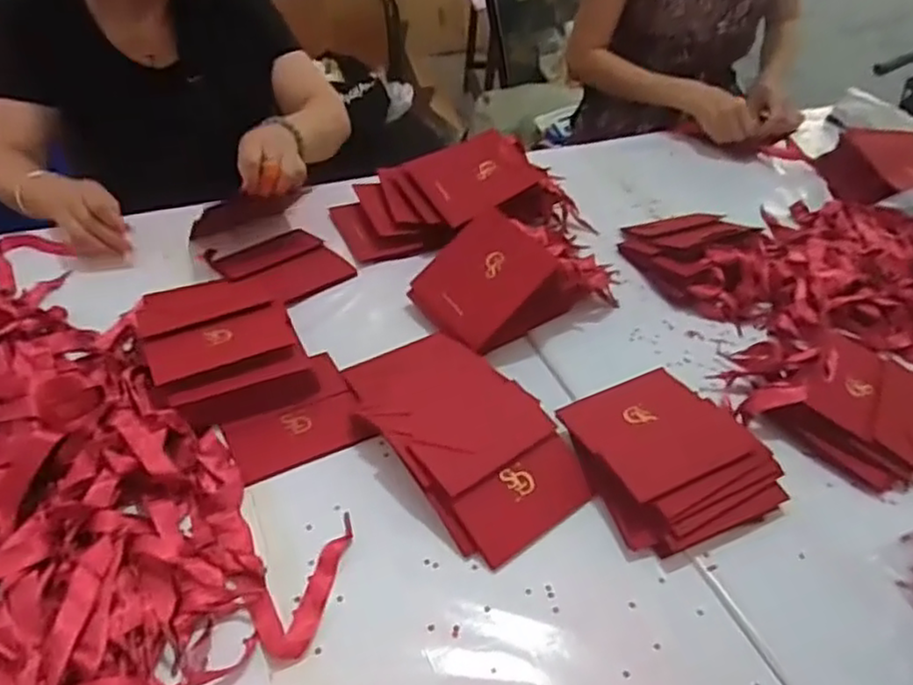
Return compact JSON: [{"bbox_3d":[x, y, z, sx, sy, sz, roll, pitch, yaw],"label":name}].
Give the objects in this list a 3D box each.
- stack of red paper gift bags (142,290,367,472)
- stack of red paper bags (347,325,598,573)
[{"bbox_3d":[-0.261,-0.007,0.775,0.147,0.056,0.207,-17,46,-22],"label":"stack of red paper gift bags"},{"bbox_3d":[-0.001,0.084,0.707,0.157,0.056,0.270,-28,51,-31],"label":"stack of red paper bags"}]

